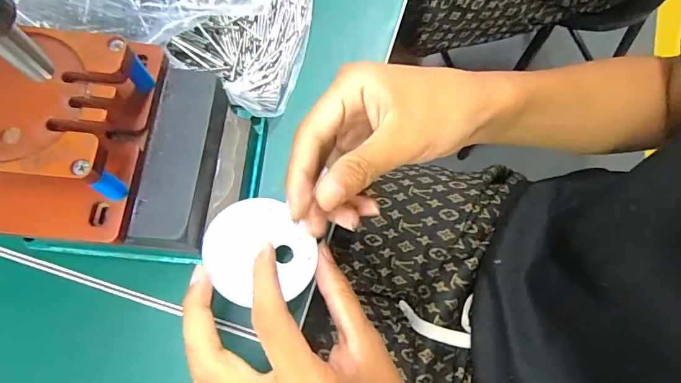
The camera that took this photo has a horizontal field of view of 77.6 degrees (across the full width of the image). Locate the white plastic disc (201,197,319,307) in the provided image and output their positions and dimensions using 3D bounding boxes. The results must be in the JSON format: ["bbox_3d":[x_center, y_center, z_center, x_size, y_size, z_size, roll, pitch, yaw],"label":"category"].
[{"bbox_3d":[-0.046,0.034,0.239,0.058,0.004,0.061,6,64,-13],"label":"white plastic disc"}]

